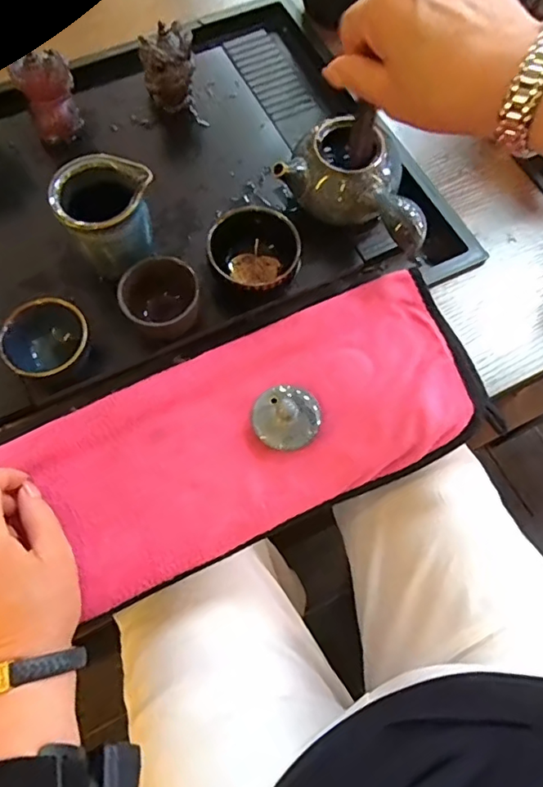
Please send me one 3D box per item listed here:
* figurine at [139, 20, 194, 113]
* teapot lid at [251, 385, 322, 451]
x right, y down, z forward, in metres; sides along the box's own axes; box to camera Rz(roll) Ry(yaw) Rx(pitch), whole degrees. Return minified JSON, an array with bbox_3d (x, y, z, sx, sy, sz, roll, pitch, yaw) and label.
[{"bbox_3d":[-0.093,-0.299,0.506,0.047,0.072,0.037,-19,69,-8],"label":"figurine"},{"bbox_3d":[0.011,0.014,0.389,0.048,0.026,0.048,0,66,0],"label":"teapot lid"}]

